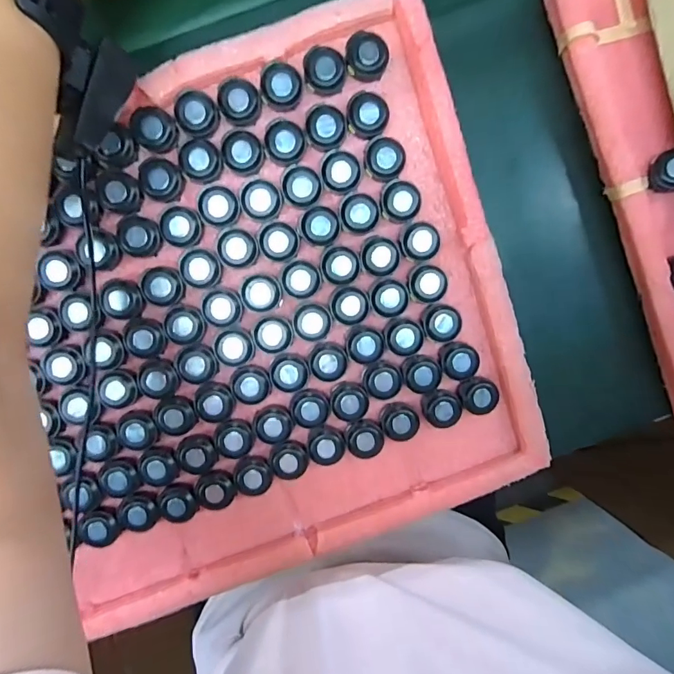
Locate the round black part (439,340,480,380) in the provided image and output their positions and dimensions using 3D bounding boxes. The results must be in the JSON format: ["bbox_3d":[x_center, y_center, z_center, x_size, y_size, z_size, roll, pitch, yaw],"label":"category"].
[{"bbox_3d":[0.094,0.019,0.339,0.028,0.011,0.028,0,94,-2],"label":"round black part"}]

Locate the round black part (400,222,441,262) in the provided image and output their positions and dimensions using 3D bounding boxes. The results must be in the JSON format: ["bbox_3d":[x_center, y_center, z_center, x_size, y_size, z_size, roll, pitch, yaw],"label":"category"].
[{"bbox_3d":[0.061,-0.070,0.326,0.029,0.012,0.027,0,94,-2],"label":"round black part"}]

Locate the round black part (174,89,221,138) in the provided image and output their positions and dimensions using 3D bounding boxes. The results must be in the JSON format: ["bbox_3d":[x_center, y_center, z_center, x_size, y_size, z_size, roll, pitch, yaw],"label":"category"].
[{"bbox_3d":[-0.097,-0.155,0.305,0.028,0.007,0.030,0,94,-2],"label":"round black part"}]

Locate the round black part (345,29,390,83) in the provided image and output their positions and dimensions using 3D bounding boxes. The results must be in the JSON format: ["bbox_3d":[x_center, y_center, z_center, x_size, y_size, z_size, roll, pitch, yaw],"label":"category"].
[{"bbox_3d":[0.021,-0.198,0.309,0.029,0.011,0.031,0,94,-2],"label":"round black part"}]

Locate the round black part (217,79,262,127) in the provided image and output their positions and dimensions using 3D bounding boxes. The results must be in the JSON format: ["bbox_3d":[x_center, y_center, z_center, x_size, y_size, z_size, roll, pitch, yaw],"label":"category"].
[{"bbox_3d":[-0.068,-0.162,0.306,0.029,0.007,0.028,0,94,-2],"label":"round black part"}]

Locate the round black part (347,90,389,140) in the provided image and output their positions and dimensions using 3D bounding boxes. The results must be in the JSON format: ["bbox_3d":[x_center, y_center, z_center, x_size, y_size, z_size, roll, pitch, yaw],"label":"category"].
[{"bbox_3d":[0.022,-0.157,0.312,0.029,0.010,0.030,0,94,-2],"label":"round black part"}]

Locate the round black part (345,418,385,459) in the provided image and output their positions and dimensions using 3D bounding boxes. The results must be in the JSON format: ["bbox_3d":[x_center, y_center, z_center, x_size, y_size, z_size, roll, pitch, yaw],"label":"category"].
[{"bbox_3d":[0.021,0.079,0.344,0.029,0.013,0.029,0,94,-2],"label":"round black part"}]

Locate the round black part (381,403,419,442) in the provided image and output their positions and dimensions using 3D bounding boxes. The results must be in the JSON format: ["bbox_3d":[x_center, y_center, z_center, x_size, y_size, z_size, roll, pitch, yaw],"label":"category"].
[{"bbox_3d":[0.049,0.066,0.344,0.028,0.015,0.027,0,94,-2],"label":"round black part"}]

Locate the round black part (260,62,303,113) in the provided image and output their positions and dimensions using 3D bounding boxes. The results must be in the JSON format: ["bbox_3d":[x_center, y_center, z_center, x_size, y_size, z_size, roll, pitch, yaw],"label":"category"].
[{"bbox_3d":[-0.039,-0.175,0.308,0.028,0.009,0.029,0,94,-2],"label":"round black part"}]

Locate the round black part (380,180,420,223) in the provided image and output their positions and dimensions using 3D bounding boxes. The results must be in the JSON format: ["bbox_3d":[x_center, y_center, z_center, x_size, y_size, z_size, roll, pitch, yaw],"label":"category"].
[{"bbox_3d":[0.046,-0.099,0.321,0.028,0.013,0.028,0,94,-2],"label":"round black part"}]

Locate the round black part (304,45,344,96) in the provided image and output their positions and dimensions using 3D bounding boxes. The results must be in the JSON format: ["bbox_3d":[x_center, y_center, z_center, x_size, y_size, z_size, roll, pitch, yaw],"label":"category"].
[{"bbox_3d":[-0.009,-0.187,0.307,0.028,0.012,0.030,0,94,-2],"label":"round black part"}]

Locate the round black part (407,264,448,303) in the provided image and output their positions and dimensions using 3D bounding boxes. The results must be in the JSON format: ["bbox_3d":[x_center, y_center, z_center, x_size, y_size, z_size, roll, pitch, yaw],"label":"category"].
[{"bbox_3d":[0.067,-0.040,0.332,0.028,0.013,0.028,-1,94,-2],"label":"round black part"}]

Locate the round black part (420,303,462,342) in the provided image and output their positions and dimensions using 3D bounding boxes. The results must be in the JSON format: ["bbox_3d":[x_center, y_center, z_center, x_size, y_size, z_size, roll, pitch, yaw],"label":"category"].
[{"bbox_3d":[0.079,-0.011,0.336,0.029,0.013,0.028,0,94,-2],"label":"round black part"}]

